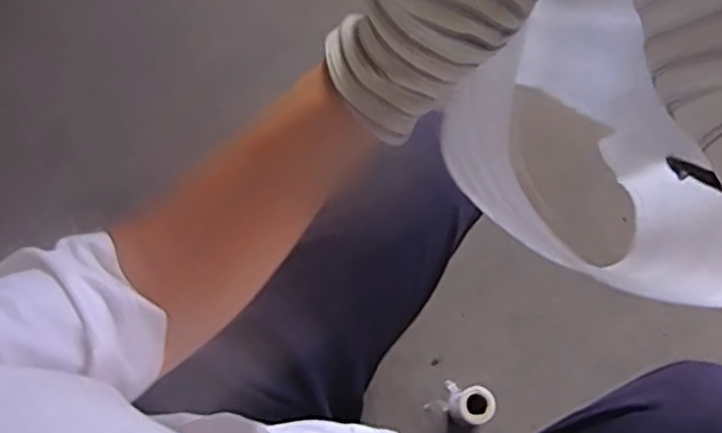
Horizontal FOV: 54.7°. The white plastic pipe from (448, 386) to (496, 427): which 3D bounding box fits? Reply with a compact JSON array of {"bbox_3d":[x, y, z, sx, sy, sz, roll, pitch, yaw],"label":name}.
[{"bbox_3d":[0.129,0.225,0.828,0.041,0.103,0.040,0,73,-1],"label":"white plastic pipe"}]

